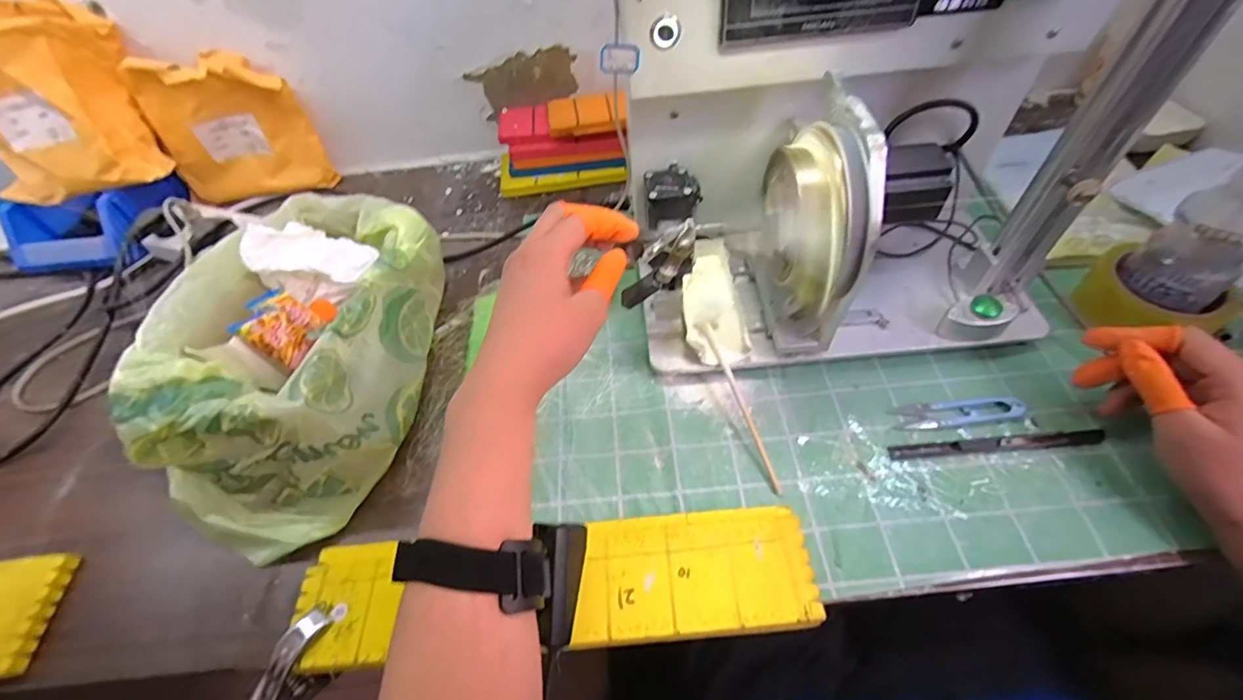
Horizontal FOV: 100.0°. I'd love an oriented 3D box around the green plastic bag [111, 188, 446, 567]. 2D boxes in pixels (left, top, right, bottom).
[{"bbox_3d":[-0.263,-0.006,0.442,0.155,0.121,0.300,-2,53,3],"label":"green plastic bag"}]

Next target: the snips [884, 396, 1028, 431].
[{"bbox_3d":[0.279,0.053,0.431,0.102,0.009,0.027,-2,53,3],"label":"snips"}]

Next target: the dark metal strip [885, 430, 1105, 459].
[{"bbox_3d":[0.298,0.075,0.415,0.163,0.006,0.012,-3,53,2],"label":"dark metal strip"}]

